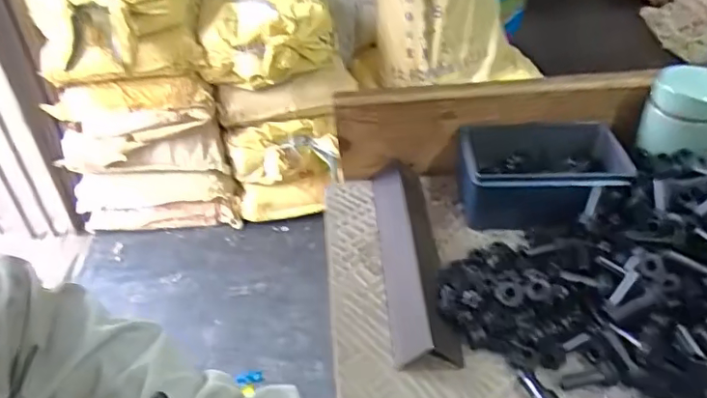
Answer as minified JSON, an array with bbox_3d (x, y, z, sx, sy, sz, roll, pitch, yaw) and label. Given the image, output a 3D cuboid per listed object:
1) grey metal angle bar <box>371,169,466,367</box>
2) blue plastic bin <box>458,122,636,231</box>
[{"bbox_3d":[0.050,0.044,0.501,0.051,0.017,0.248,-4,37,0],"label":"grey metal angle bar"},{"bbox_3d":[0.184,-0.022,0.537,0.154,0.058,0.113,0,37,5],"label":"blue plastic bin"}]

